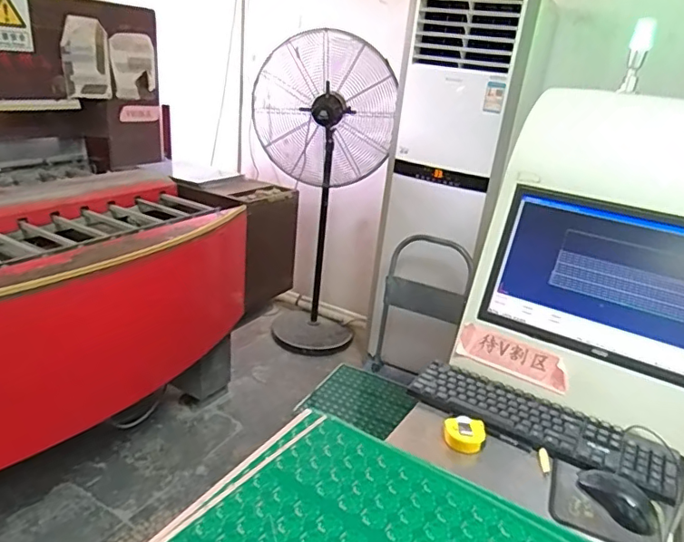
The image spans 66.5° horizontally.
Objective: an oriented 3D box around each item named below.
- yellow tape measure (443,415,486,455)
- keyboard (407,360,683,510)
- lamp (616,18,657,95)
[{"bbox_3d":[0.195,0.263,0.832,0.064,0.037,0.053,11,23,11],"label":"yellow tape measure"},{"bbox_3d":[0.329,0.259,0.870,0.431,0.024,0.125,18,25,29],"label":"keyboard"},{"bbox_3d":[0.895,-0.647,1.578,0.059,0.208,0.060,18,26,27],"label":"lamp"}]

